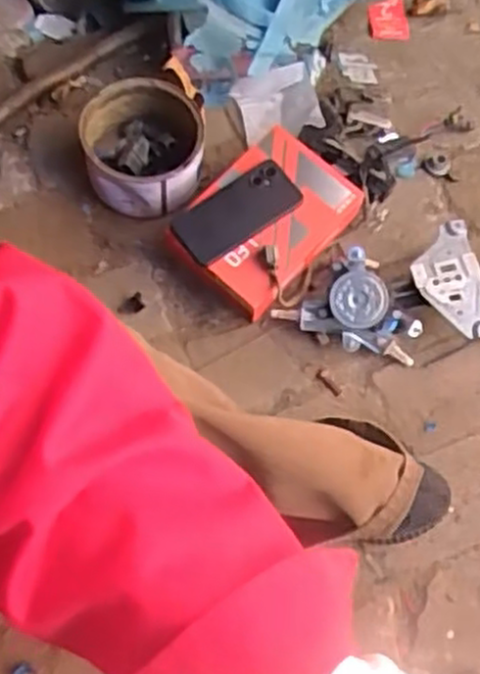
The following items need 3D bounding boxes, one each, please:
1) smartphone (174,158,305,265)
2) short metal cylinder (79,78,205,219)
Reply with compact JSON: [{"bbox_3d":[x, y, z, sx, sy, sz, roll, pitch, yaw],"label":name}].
[{"bbox_3d":[-0.002,-0.154,0.941,0.154,0.012,0.072,-33,79,-7],"label":"smartphone"},{"bbox_3d":[-0.123,-0.241,0.976,0.149,0.091,0.144,-1,68,-4],"label":"short metal cylinder"}]

